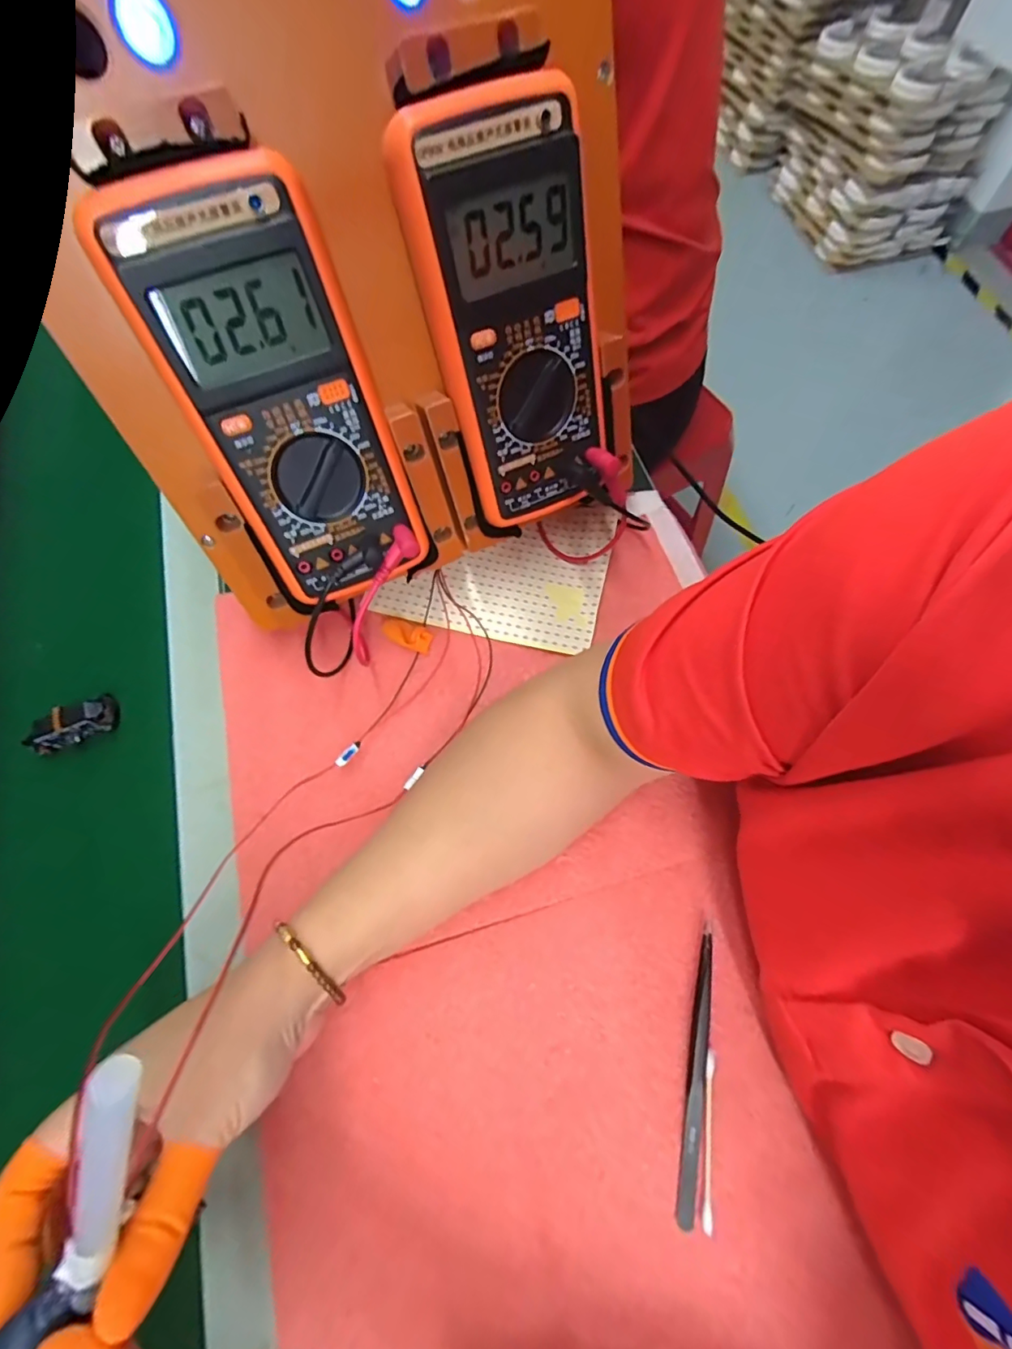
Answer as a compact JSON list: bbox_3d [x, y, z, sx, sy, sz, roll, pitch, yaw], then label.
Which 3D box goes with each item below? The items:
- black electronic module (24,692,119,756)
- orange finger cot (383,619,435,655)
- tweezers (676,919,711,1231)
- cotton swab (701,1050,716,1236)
[{"bbox_3d":[-0.296,0.034,0.345,0.054,0.017,0.022,-26,70,-9],"label":"black electronic module"},{"bbox_3d":[-0.069,-0.028,0.356,0.037,0.010,0.018,26,71,10],"label":"orange finger cot"},{"bbox_3d":[0.100,0.203,0.264,0.010,0.004,0.131,12,69,5],"label":"tweezers"},{"bbox_3d":[0.101,0.231,0.252,0.005,0.004,0.072,9,69,4],"label":"cotton swab"}]

